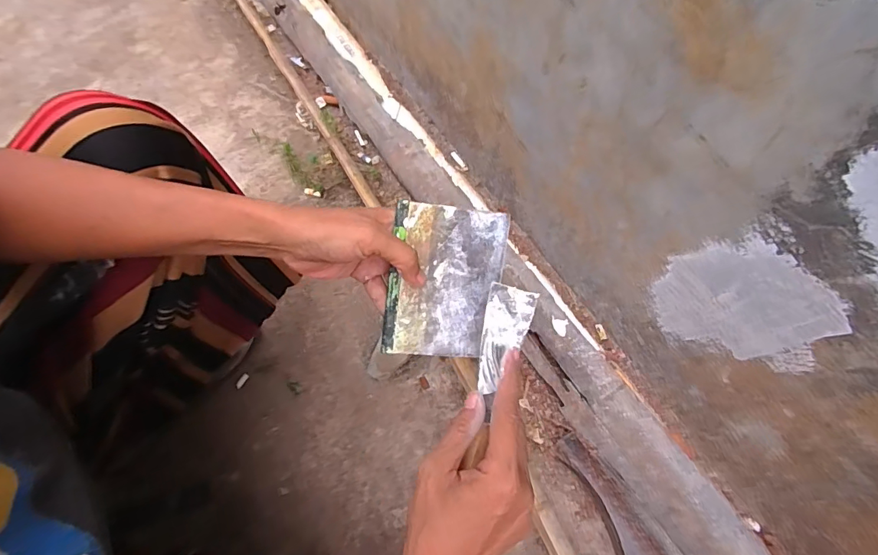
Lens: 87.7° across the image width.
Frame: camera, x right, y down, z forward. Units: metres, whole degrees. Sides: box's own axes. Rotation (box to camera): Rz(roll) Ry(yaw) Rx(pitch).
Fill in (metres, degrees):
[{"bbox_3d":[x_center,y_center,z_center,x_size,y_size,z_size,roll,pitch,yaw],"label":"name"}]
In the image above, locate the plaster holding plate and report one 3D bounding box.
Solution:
[{"bbox_3d":[0.005,0.005,0.355,0.085,0.004,0.117,5,100,-14],"label":"plaster holding plate"}]

